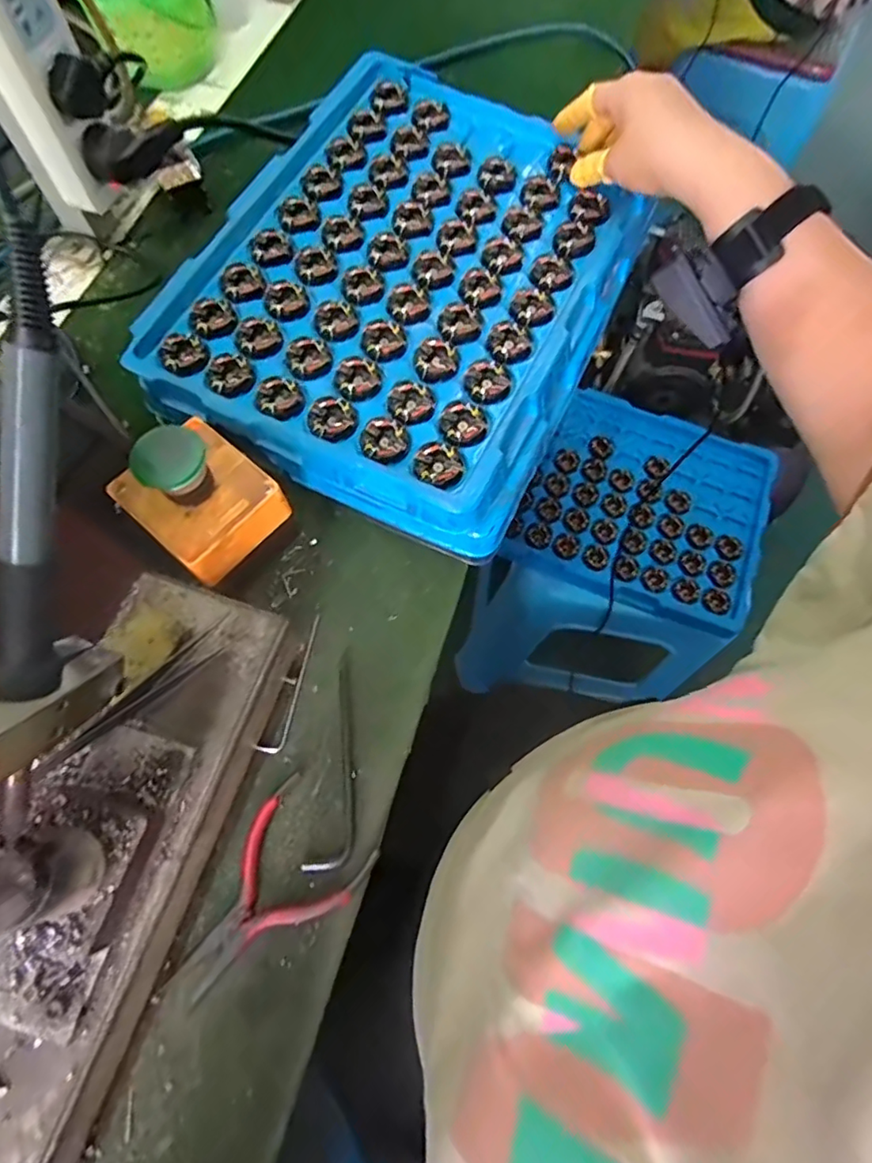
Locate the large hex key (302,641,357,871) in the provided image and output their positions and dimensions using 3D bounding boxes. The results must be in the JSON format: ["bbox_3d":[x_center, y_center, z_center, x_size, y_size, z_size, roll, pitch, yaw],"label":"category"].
[{"bbox_3d":[-0.055,0.107,0.346,0.027,0.009,0.127,7,70,1],"label":"large hex key"}]

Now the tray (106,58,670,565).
[{"bbox_3d":[-0.018,-0.232,0.428,0.290,0.037,0.383,21,70,6],"label":"tray"}]

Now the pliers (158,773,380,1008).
[{"bbox_3d":[-0.096,0.178,0.313,0.070,0.013,0.116,38,73,11],"label":"pliers"}]

